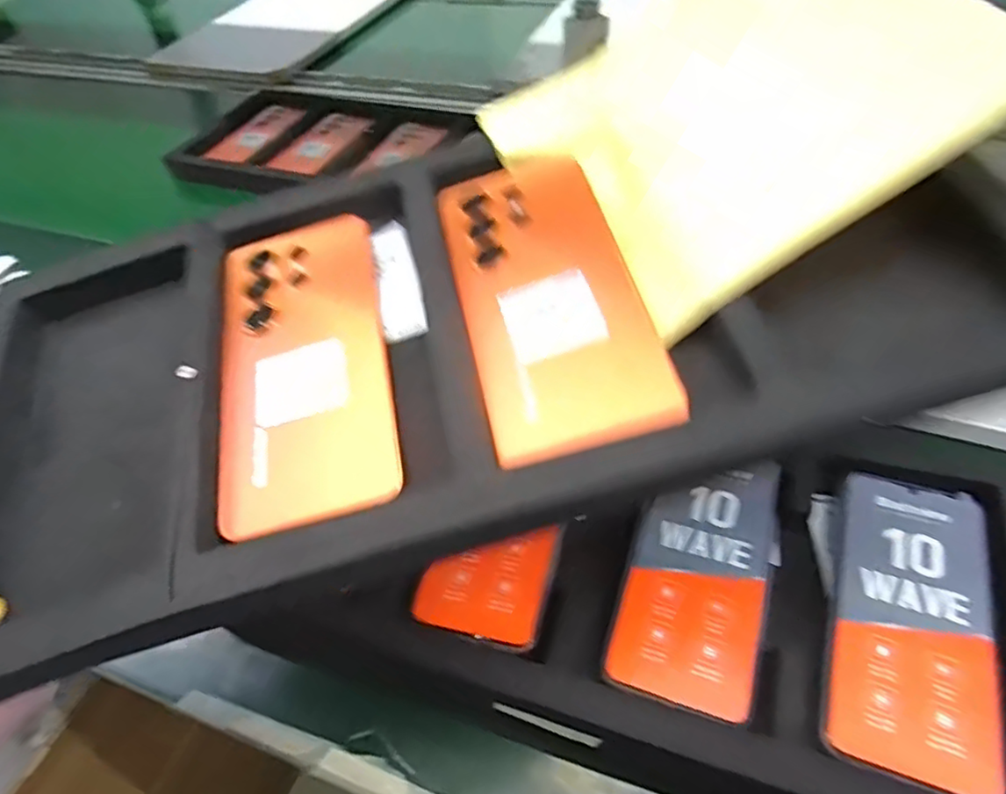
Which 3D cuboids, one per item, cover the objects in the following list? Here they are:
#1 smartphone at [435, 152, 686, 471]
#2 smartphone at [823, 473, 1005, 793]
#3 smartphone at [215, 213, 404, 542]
[{"bbox_3d":[0.020,-0.050,0.284,0.076,0.005,0.169,-16,56,3],"label":"smartphone"},{"bbox_3d":[0.226,0.118,0.341,0.075,0.015,0.166,15,53,17],"label":"smartphone"},{"bbox_3d":[-0.094,-0.020,0.293,0.076,0.005,0.170,-13,56,-2],"label":"smartphone"}]

